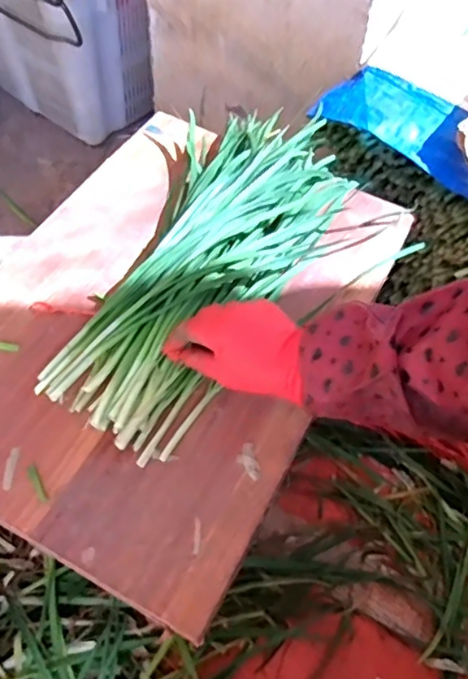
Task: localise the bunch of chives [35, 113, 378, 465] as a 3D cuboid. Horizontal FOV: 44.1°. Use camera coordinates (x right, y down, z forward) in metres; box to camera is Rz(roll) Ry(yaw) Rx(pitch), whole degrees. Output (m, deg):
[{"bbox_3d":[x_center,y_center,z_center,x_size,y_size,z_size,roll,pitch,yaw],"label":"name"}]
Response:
[{"bbox_3d":[-0.026,-0.102,0.632,0.213,0.059,0.466,24,59,11],"label":"bunch of chives"}]

